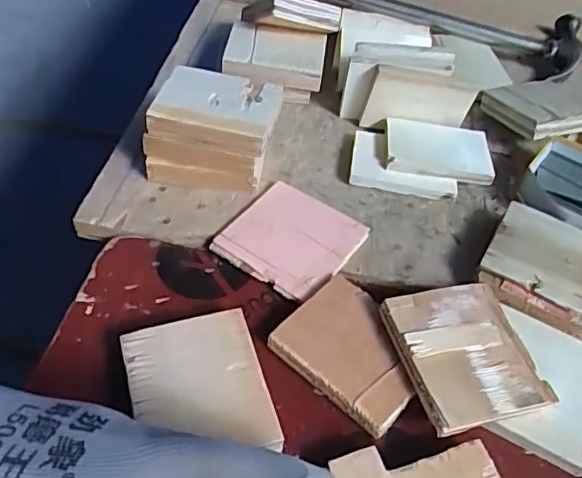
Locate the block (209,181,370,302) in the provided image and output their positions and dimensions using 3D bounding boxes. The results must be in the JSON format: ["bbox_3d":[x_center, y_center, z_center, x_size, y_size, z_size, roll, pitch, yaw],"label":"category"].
[{"bbox_3d":[0.000,-0.001,0.438,0.089,0.008,0.088,32,54,17],"label":"block"}]

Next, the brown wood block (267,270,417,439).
[{"bbox_3d":[0.042,0.072,0.373,0.091,0.013,0.071,39,56,22],"label":"brown wood block"}]

